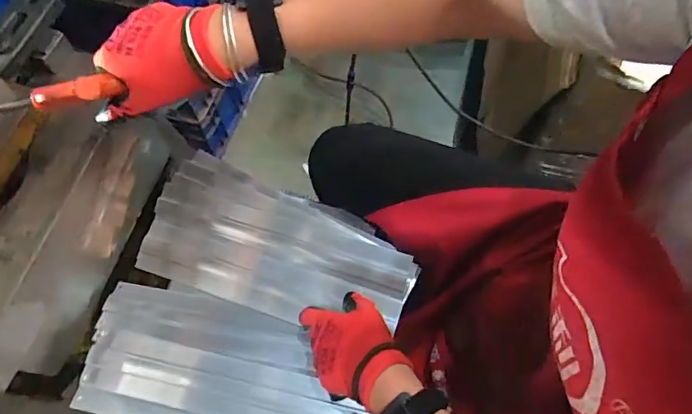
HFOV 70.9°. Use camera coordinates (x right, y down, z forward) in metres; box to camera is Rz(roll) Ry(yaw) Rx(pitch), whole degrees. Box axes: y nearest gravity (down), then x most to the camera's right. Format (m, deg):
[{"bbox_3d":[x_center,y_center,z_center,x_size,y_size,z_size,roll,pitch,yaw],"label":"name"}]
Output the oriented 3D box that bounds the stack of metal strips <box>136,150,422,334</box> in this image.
[{"bbox_3d":[-0.082,0.047,0.593,0.329,0.041,0.155,15,67,11],"label":"stack of metal strips"}]

